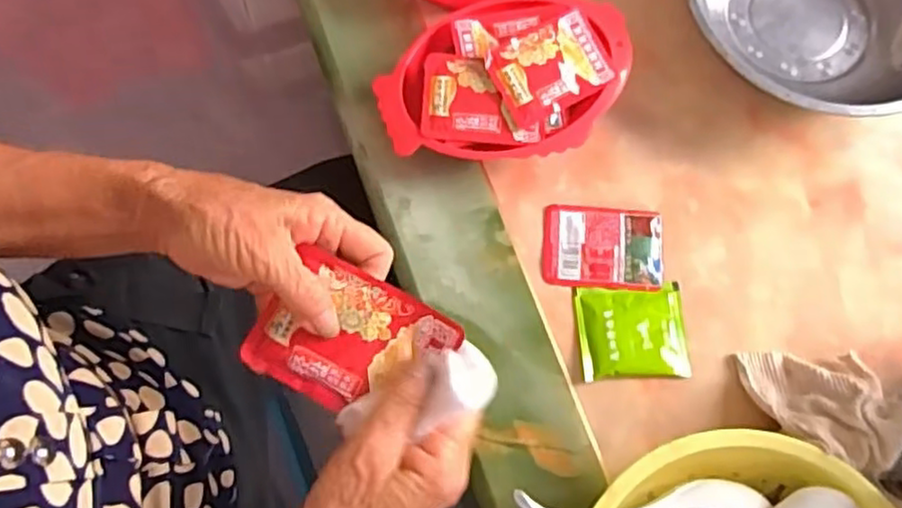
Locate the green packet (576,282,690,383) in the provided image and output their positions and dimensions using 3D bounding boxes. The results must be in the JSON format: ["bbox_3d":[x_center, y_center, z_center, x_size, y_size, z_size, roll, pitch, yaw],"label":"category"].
[{"bbox_3d":[0.148,0.062,0.571,0.087,0.010,0.075,-3,74,-2],"label":"green packet"}]

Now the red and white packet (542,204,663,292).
[{"bbox_3d":[0.128,-0.005,0.595,0.098,0.007,0.069,5,74,1],"label":"red and white packet"}]

